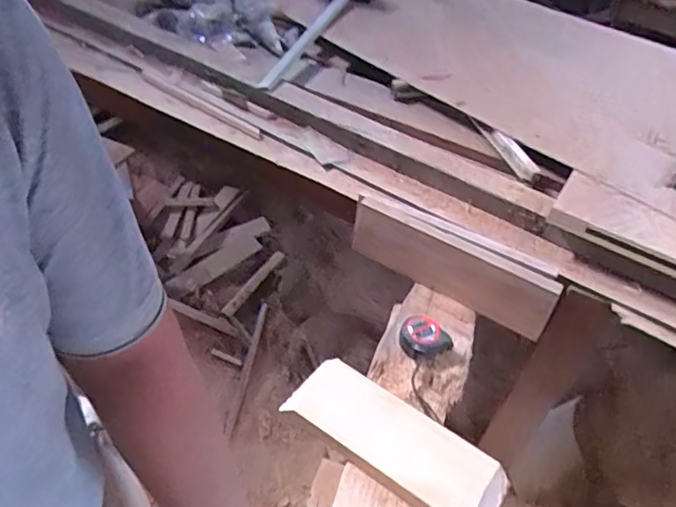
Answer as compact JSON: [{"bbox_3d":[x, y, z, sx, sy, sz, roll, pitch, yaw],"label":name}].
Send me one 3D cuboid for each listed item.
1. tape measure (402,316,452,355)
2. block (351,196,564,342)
[{"bbox_3d":[0.134,0.129,0.865,0.068,0.038,0.069,-18,49,-23],"label":"tape measure"},{"bbox_3d":[0.180,0.019,0.938,0.359,0.112,0.025,28,48,21],"label":"block"}]

